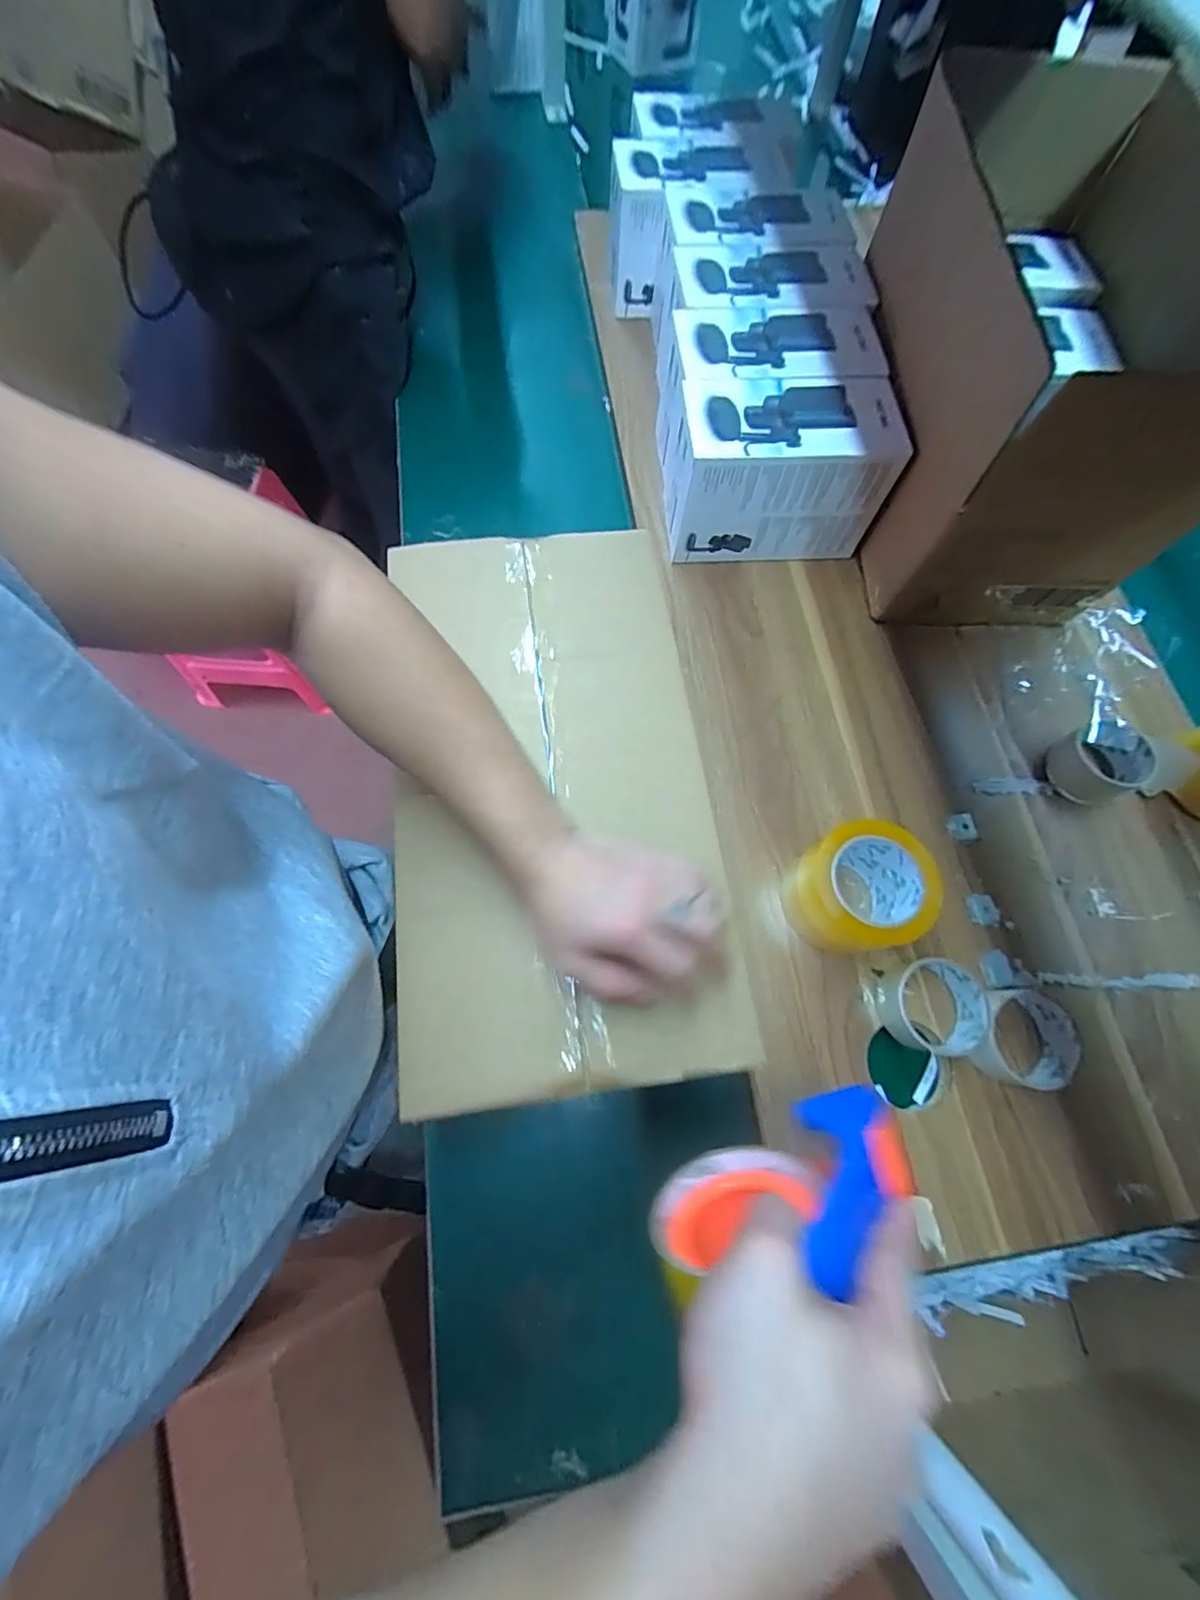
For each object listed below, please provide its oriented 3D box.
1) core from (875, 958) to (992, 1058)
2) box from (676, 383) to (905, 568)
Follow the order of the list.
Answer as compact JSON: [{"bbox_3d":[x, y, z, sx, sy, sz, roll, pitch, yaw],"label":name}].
[{"bbox_3d":[0.314,0.194,0.532,0.093,0.042,0.084,7,70,0],"label":"core"},{"bbox_3d":[0.201,-0.379,0.667,0.238,0.155,0.123,0,71,-3],"label":"box"}]

